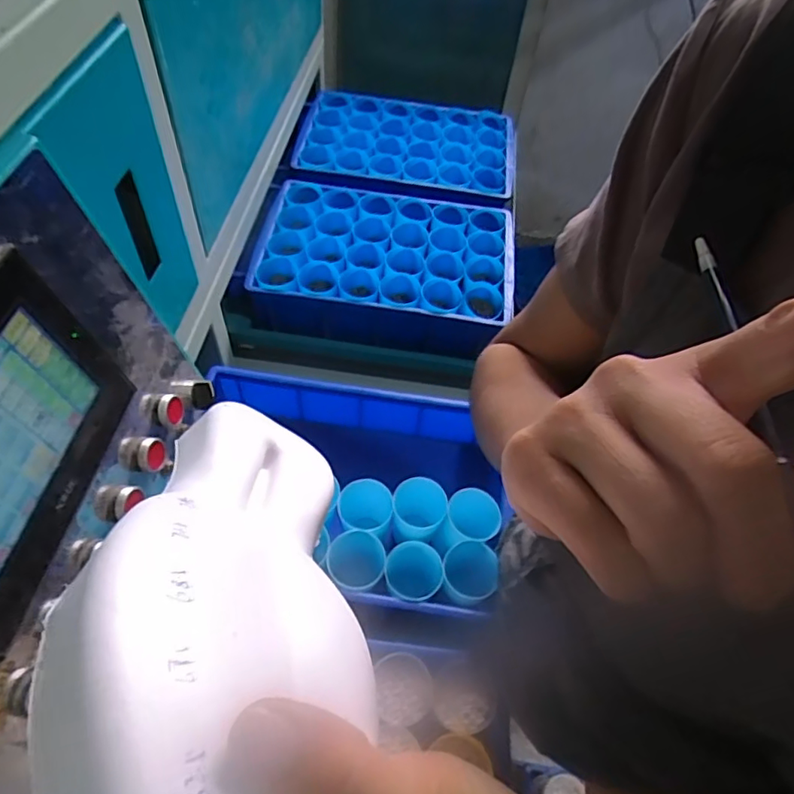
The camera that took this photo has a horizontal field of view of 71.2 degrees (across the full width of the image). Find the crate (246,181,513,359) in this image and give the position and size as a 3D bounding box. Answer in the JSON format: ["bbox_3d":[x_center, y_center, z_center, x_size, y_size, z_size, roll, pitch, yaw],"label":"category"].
[{"bbox_3d":[-0.018,-0.224,0.917,0.394,0.084,0.274,9,56,1],"label":"crate"}]

